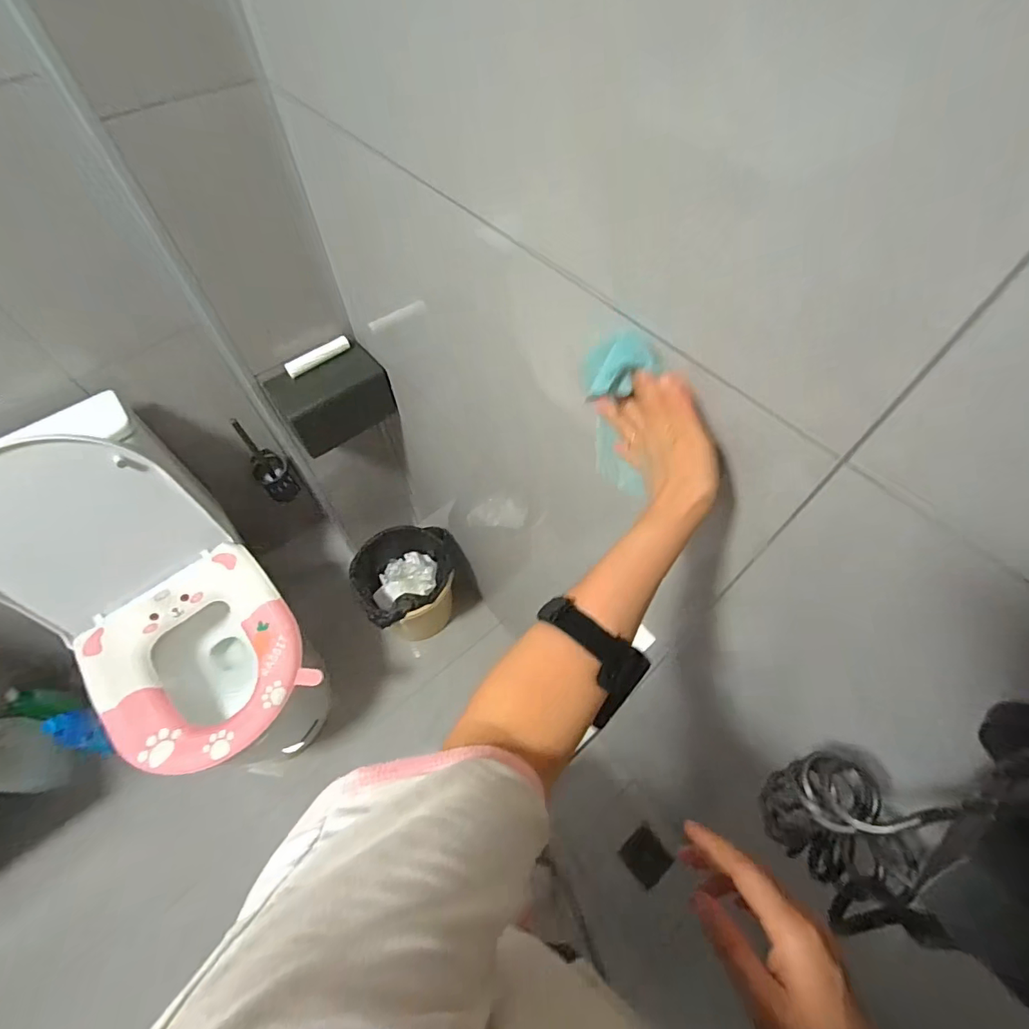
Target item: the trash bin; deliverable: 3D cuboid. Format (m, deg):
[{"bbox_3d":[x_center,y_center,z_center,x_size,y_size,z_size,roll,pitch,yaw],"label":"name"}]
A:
[{"bbox_3d":[-0.310,0.218,1.405,0.273,0.304,0.286,-7,58,-5],"label":"trash bin"}]

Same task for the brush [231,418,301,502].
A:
[{"bbox_3d":[-0.675,-0.152,1.301,0.092,0.306,0.093,-40,66,-22],"label":"brush"}]

